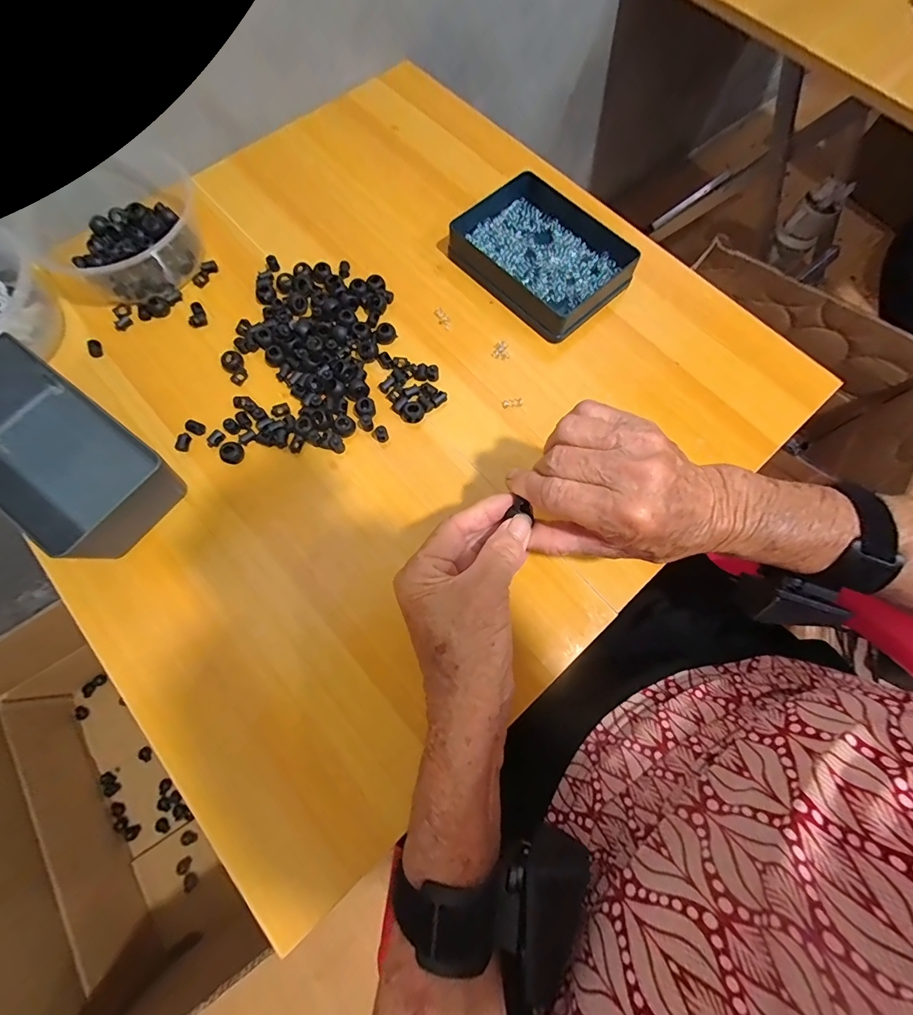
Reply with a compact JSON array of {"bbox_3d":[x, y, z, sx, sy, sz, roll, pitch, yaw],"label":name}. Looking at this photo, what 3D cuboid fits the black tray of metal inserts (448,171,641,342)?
[{"bbox_3d":[0.075,-0.240,0.409,0.112,0.029,0.159,-41,77,-12],"label":"black tray of metal inserts"}]

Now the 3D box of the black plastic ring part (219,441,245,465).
[{"bbox_3d":[-0.181,-0.044,0.352,0.014,0.013,0.017,38,76,11],"label":"black plastic ring part"}]

